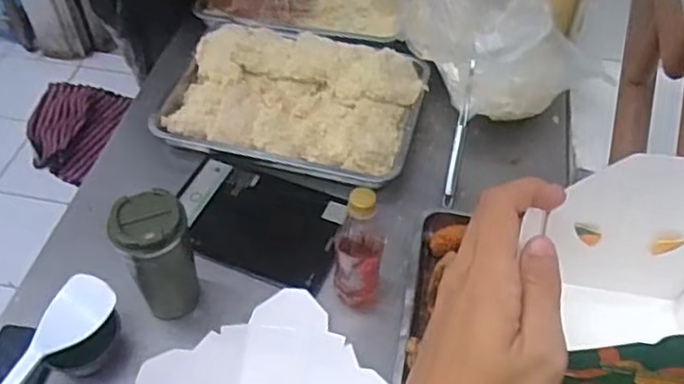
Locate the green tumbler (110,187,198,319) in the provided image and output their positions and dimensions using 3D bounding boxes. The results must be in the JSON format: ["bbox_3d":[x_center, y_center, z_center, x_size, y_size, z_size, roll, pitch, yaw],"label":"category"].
[{"bbox_3d":[-0.215,0.081,0.785,0.076,0.173,0.078,0,51,0],"label":"green tumbler"}]

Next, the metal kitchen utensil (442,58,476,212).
[{"bbox_3d":[0.177,-0.090,0.977,0.016,0.014,0.227,11,80,9],"label":"metal kitchen utensil"}]

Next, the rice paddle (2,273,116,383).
[{"bbox_3d":[-0.336,0.179,0.747,0.060,0.017,0.189,36,62,-5],"label":"rice paddle"}]

